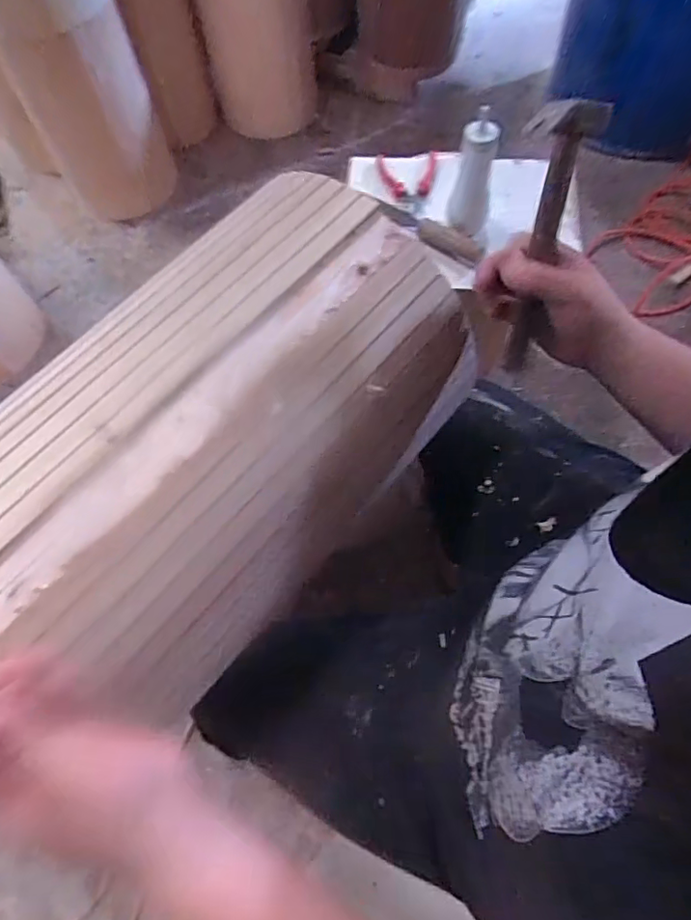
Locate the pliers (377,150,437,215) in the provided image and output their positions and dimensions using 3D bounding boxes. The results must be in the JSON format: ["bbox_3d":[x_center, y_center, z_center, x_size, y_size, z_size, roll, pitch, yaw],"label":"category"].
[{"bbox_3d":[0.115,-0.475,0.946,0.101,0.023,0.146,-6,66,-1],"label":"pliers"}]

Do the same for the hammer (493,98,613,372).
[{"bbox_3d":[0.153,-0.171,0.439,0.051,0.027,0.200,11,106,6],"label":"hammer"}]

